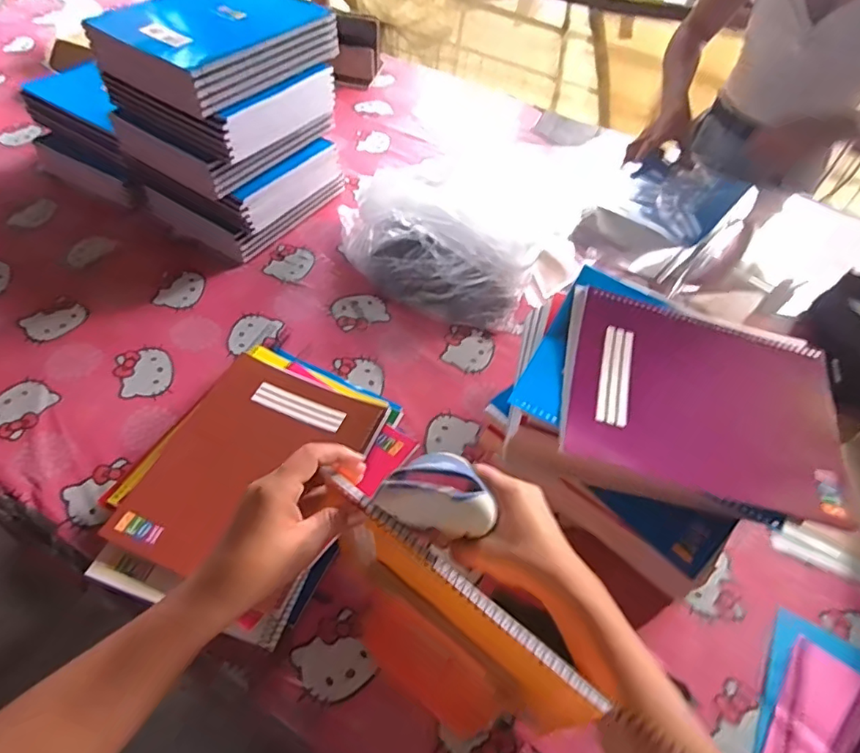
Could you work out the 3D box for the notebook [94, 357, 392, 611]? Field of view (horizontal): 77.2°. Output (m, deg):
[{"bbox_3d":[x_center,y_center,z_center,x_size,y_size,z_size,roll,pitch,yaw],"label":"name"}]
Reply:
[{"bbox_3d":[-0.187,0.098,0.582,0.204,0.018,0.243,19,54,9],"label":"notebook"}]

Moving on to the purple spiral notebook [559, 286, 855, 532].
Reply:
[{"bbox_3d":[0.253,0.017,0.508,0.245,0.011,0.193,13,59,6],"label":"purple spiral notebook"}]

